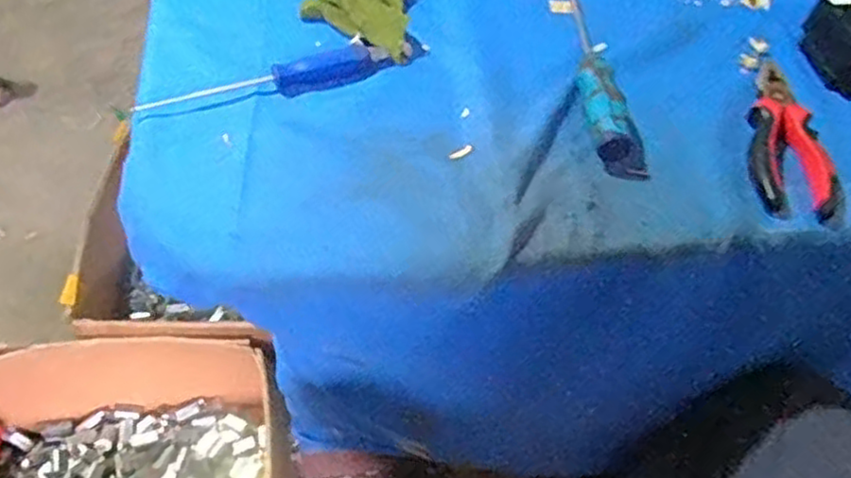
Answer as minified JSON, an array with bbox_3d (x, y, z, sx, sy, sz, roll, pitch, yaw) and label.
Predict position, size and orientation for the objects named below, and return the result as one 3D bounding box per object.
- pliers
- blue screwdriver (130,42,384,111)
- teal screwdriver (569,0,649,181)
[{"bbox_3d":[0.265,-0.078,0.519,0.053,0.016,0.147,4,53,-2],"label":"pliers"},{"bbox_3d":[-0.121,-0.121,0.527,0.184,0.020,0.033,-19,57,-18],"label":"blue screwdriver"},{"bbox_3d":[0.131,-0.153,0.558,0.029,0.029,0.228,1,51,-4],"label":"teal screwdriver"}]

